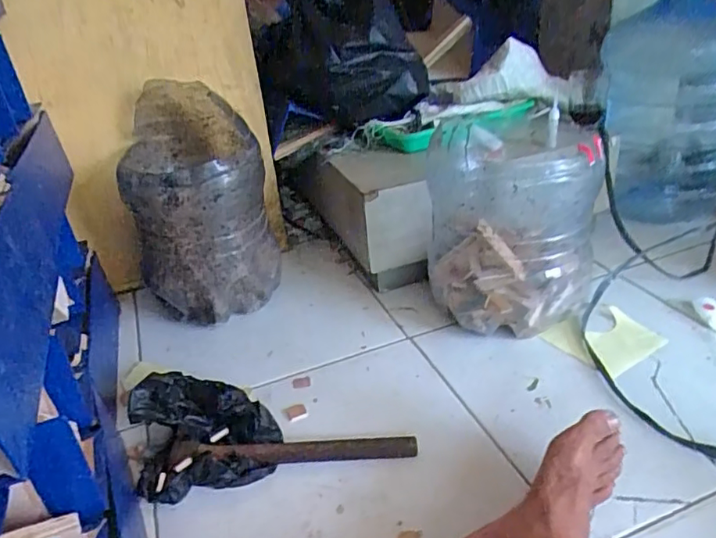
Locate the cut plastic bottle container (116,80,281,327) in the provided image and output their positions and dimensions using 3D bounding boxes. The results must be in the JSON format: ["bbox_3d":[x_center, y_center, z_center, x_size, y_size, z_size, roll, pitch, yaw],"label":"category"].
[{"bbox_3d":[-0.260,-0.104,0.937,0.212,0.342,0.257,-15,32,-15],"label":"cut plastic bottle container"}]

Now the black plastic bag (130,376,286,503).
[{"bbox_3d":[-0.190,0.197,0.701,0.166,0.081,0.138,-12,31,-11],"label":"black plastic bag"}]

